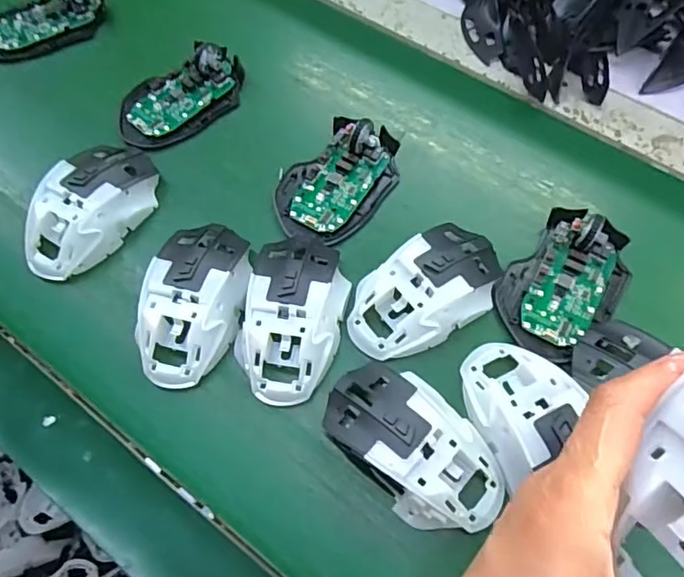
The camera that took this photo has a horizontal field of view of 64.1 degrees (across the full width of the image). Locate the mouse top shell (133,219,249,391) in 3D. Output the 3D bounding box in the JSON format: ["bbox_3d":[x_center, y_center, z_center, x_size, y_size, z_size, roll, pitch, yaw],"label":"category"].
[{"bbox_3d":[-0.098,0.008,0.373,0.063,0.042,0.114,5,64,5],"label":"mouse top shell"}]

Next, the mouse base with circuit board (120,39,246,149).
[{"bbox_3d":[-0.137,-0.166,0.463,0.116,0.027,0.066,-35,67,-14],"label":"mouse base with circuit board"}]

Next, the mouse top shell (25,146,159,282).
[{"bbox_3d":[-0.191,-0.061,0.412,0.065,0.045,0.114,37,70,19],"label":"mouse top shell"}]

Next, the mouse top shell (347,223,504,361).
[{"bbox_3d":[0.058,-0.001,0.367,0.114,0.031,0.061,-33,67,-13],"label":"mouse top shell"}]

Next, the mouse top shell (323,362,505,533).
[{"bbox_3d":[0.041,0.093,0.326,0.063,0.040,0.113,-41,69,-16],"label":"mouse top shell"}]

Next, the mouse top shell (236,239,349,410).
[{"bbox_3d":[-0.033,0.017,0.364,0.065,0.037,0.111,11,64,8],"label":"mouse top shell"}]

